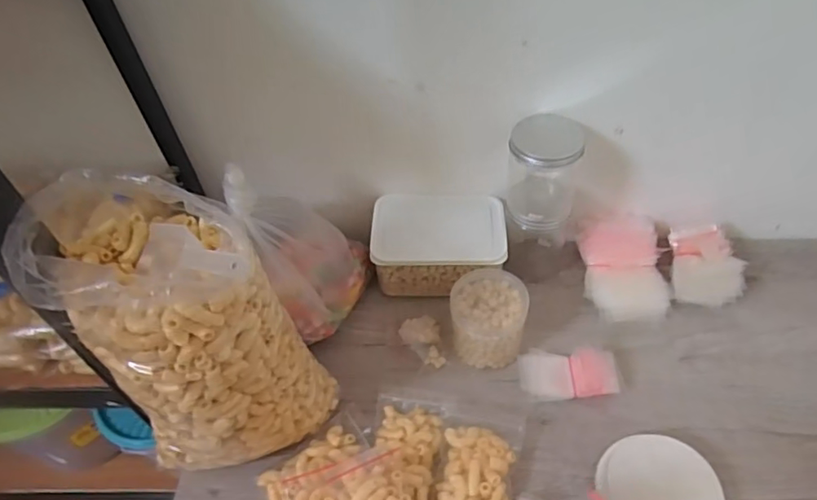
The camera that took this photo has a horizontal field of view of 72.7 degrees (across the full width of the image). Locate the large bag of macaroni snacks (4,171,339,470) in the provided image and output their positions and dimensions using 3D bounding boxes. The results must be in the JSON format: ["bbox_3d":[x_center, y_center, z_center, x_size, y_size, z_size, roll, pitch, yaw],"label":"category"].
[{"bbox_3d":[-0.219,0.088,0.574,0.186,0.318,0.189,32,58,29],"label":"large bag of macaroni snacks"}]

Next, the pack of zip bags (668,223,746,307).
[{"bbox_3d":[0.410,0.020,0.777,0.079,0.068,0.120,2,49,7],"label":"pack of zip bags"}]

